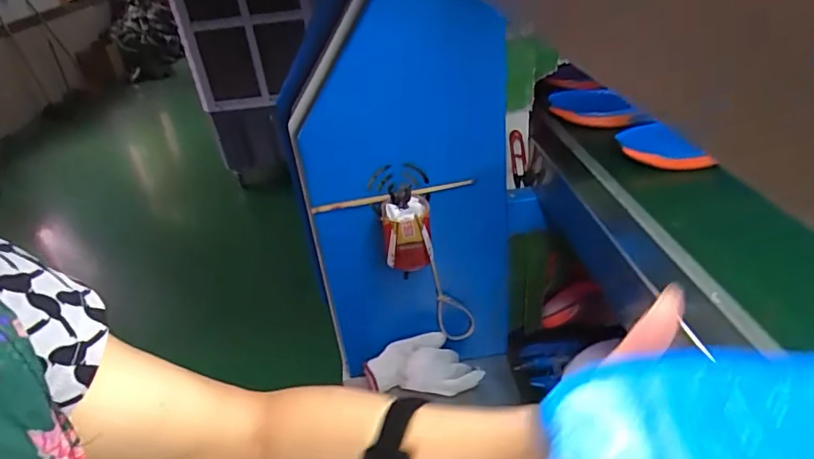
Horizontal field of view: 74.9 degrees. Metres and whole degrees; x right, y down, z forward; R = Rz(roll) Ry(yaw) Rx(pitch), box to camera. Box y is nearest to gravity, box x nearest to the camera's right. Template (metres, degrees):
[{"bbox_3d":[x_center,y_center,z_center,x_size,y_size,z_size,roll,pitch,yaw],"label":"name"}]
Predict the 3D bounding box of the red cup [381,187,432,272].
[{"bbox_3d":[0.000,0.002,0.736,0.064,0.090,0.068,-5,31,3],"label":"red cup"}]

